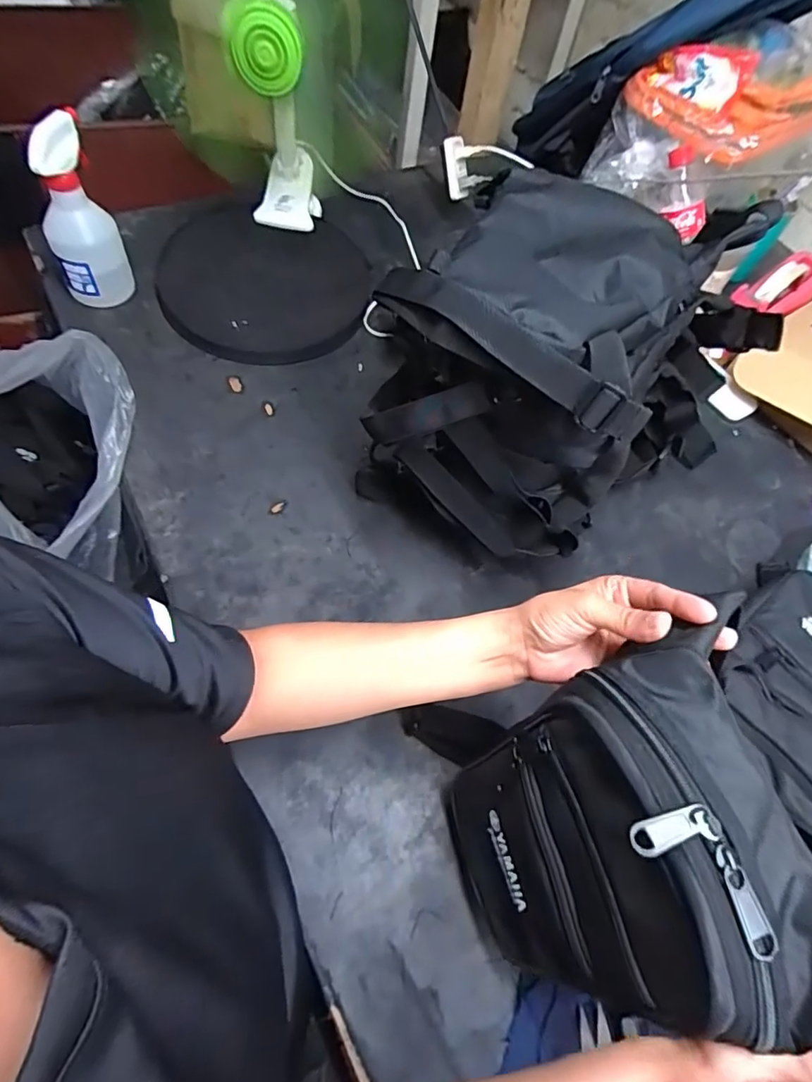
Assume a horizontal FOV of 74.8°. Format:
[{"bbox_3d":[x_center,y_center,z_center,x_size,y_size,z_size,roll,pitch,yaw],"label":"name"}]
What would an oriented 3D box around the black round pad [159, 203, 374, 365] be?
[{"bbox_3d":[-0.196,-0.357,0.740,0.281,0.037,0.272,4,61,-7],"label":"black round pad"}]

